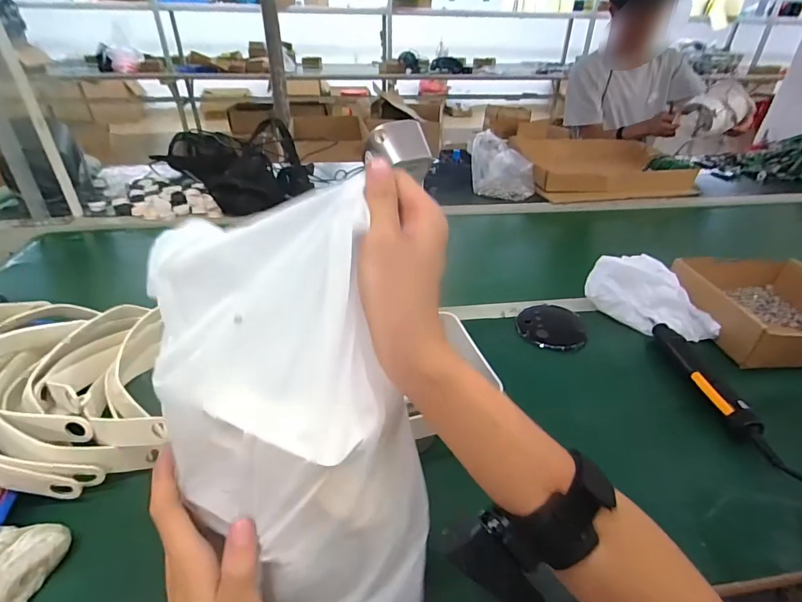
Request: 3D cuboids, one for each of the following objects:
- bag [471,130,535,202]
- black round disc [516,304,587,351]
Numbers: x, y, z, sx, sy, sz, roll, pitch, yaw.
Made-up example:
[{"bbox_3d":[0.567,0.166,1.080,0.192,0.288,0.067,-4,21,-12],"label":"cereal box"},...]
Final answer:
[{"bbox_3d":[0.280,-0.363,1.169,0.177,0.137,0.148,7,34,10],"label":"bag"},{"bbox_3d":[0.237,0.038,0.667,0.104,0.014,0.105,1,34,0],"label":"black round disc"}]

